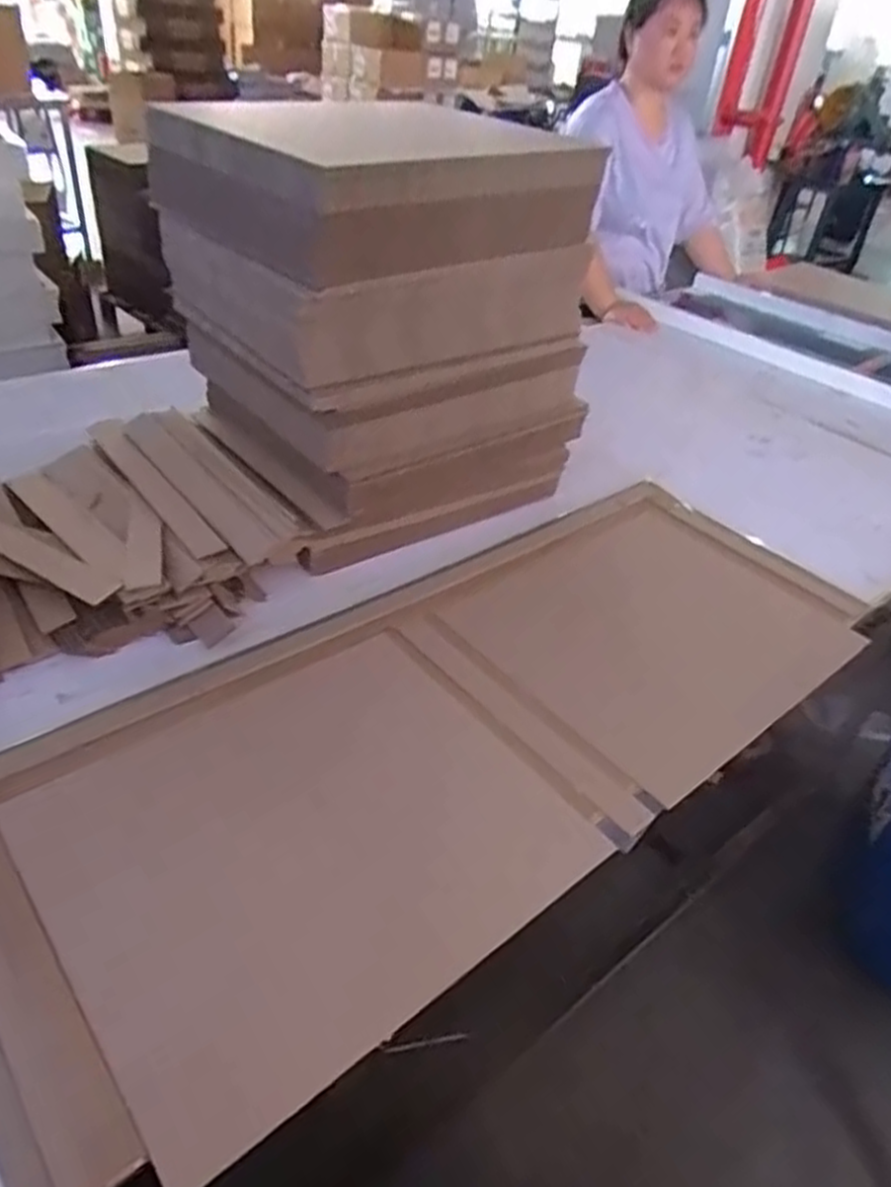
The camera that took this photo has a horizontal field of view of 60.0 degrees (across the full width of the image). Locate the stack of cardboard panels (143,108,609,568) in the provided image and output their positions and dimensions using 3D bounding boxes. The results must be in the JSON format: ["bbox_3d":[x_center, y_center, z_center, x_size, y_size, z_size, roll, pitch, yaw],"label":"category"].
[{"bbox_3d":[-0.112,-0.379,1.058,0.433,0.436,0.442,-22,46,-32],"label":"stack of cardboard panels"}]

